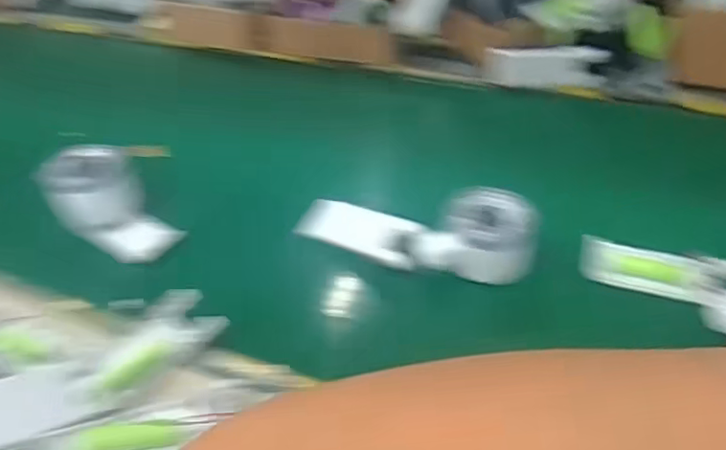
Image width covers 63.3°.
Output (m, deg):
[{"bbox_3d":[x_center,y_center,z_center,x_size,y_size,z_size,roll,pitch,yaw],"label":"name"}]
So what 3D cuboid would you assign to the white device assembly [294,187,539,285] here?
[{"bbox_3d":[0.040,0.006,0.468,0.185,0.048,0.066,7,46,14],"label":"white device assembly"}]

